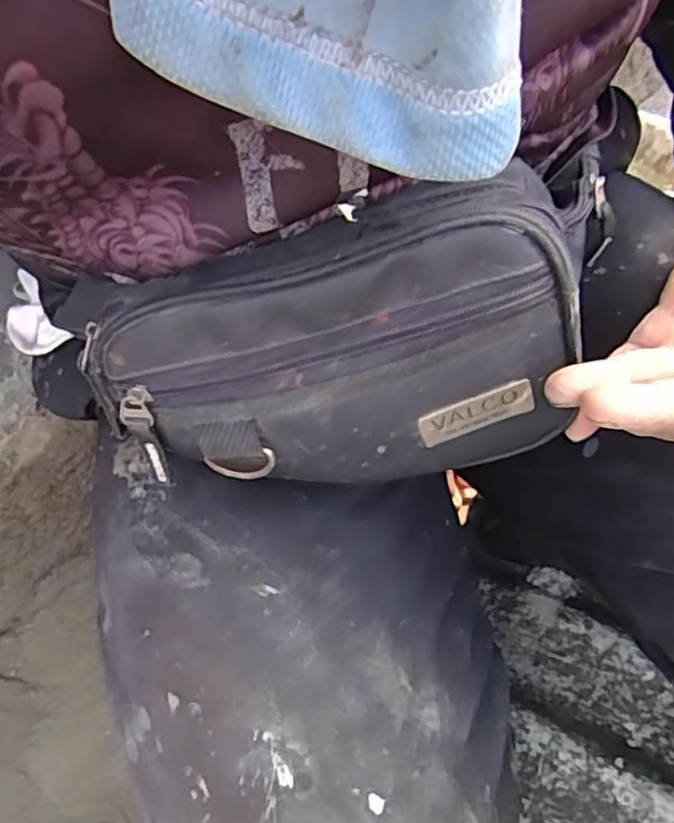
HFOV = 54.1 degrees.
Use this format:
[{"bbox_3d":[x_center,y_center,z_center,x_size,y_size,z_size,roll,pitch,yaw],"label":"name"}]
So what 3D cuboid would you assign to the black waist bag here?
[{"bbox_3d":[-0.007,-0.025,0.252,0.206,0.109,0.048,-4,50,1],"label":"black waist bag"}]

